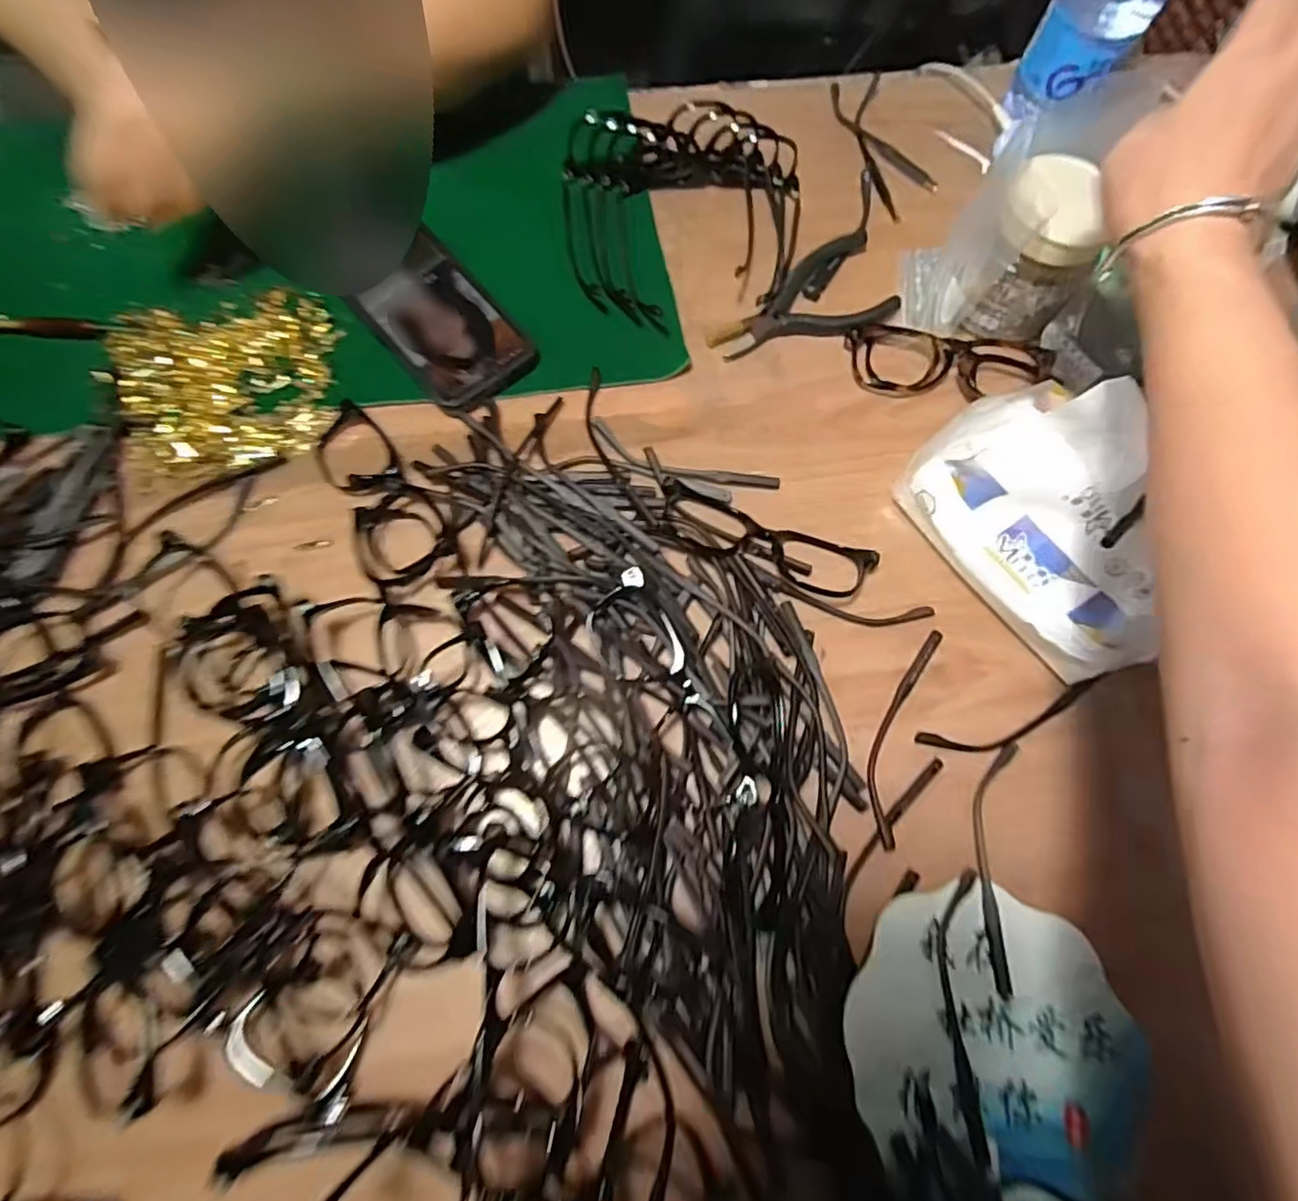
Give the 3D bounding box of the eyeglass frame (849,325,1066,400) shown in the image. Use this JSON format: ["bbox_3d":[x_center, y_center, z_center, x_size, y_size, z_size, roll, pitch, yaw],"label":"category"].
[{"bbox_3d":[0.209,-0.163,0.438,0.140,0.014,0.051,11,88,6],"label":"eyeglass frame"}]

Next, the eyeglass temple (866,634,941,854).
[{"bbox_3d":[0.145,0.075,0.363,0.022,0.006,0.129,21,72,3],"label":"eyeglass temple"}]

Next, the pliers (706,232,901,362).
[{"bbox_3d":[0.122,-0.213,0.456,0.153,0.014,0.079,-43,79,-15],"label":"pliers"}]

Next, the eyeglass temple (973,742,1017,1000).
[{"bbox_3d":[0.191,0.142,0.343,0.023,0.005,0.129,12,71,1],"label":"eyeglass temple"}]

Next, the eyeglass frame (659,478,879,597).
[{"bbox_3d":[0.072,-0.037,0.393,0.139,0.015,0.039,18,72,3],"label":"eyeglass frame"}]

